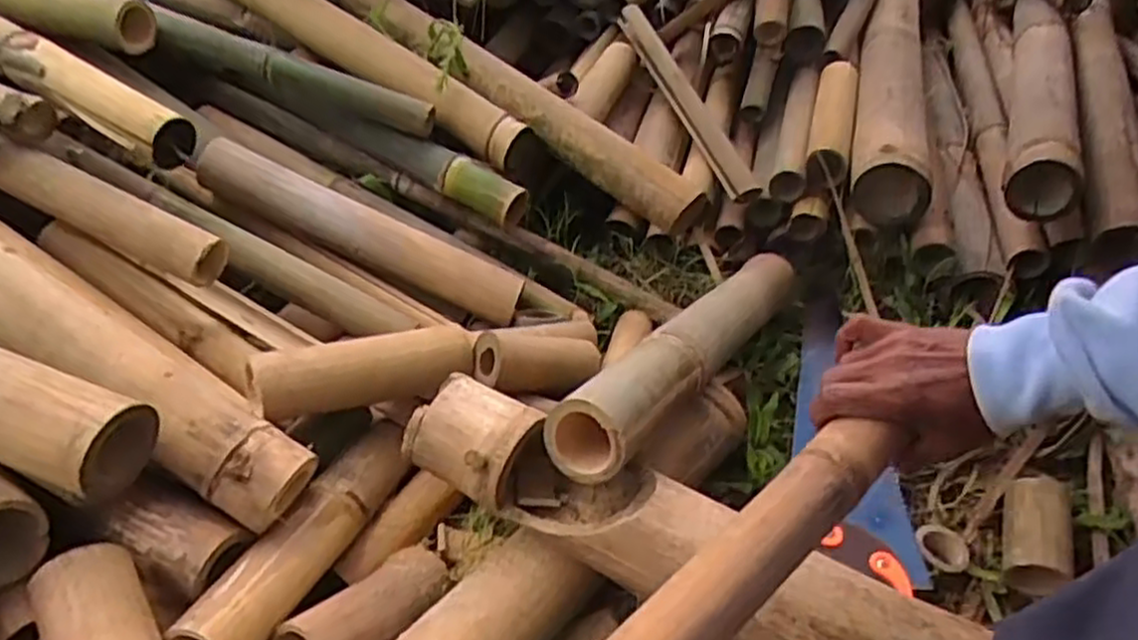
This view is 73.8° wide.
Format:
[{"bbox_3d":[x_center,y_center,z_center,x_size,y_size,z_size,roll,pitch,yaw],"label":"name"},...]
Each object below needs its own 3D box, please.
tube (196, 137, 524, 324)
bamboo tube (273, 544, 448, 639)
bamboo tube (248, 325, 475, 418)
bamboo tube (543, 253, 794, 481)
[{"bbox_3d":[-0.240,-0.103,0.887,0.388,0.052,0.055,25,45,-4],"label":"tube"},{"bbox_3d":[-0.162,0.240,0.624,0.055,0.051,0.157,26,31,26],"label":"bamboo tube"},{"bbox_3d":[-0.192,0.048,0.722,0.203,0.066,0.050,-9,41,-29],"label":"bamboo tube"},{"bbox_3d":[0.138,0.015,0.775,0.059,0.065,0.504,22,30,24],"label":"bamboo tube"}]

